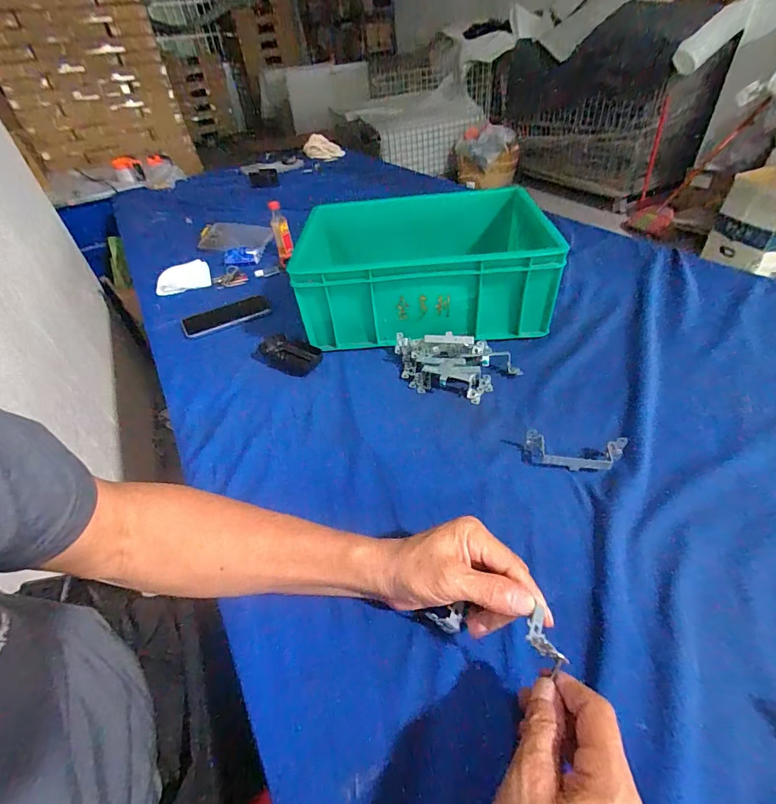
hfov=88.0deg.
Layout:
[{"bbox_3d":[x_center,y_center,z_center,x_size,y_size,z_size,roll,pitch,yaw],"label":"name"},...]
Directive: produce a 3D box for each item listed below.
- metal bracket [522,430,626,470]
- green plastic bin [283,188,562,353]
[{"bbox_3d":[0.212,0.058,0.458,0.105,0.019,0.041,6,43,14],"label":"metal bracket"},{"bbox_3d":[0.064,-0.245,0.718,0.403,0.138,0.322,-1,42,7],"label":"green plastic bin"}]

